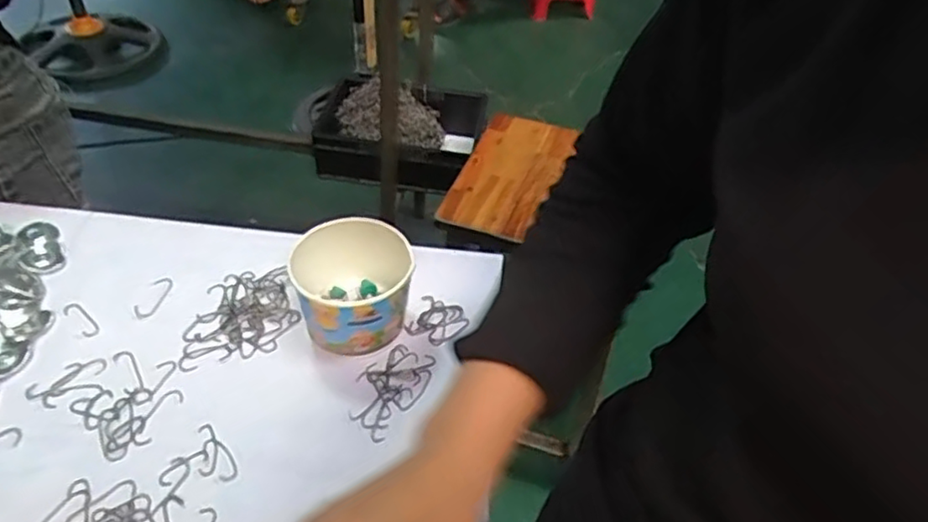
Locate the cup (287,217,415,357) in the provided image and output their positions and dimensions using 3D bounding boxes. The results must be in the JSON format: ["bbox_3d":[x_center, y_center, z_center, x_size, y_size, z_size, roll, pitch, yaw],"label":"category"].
[{"bbox_3d":[-0.089,0.022,0.526,0.083,0.073,0.093,2,45,-5],"label":"cup"}]

